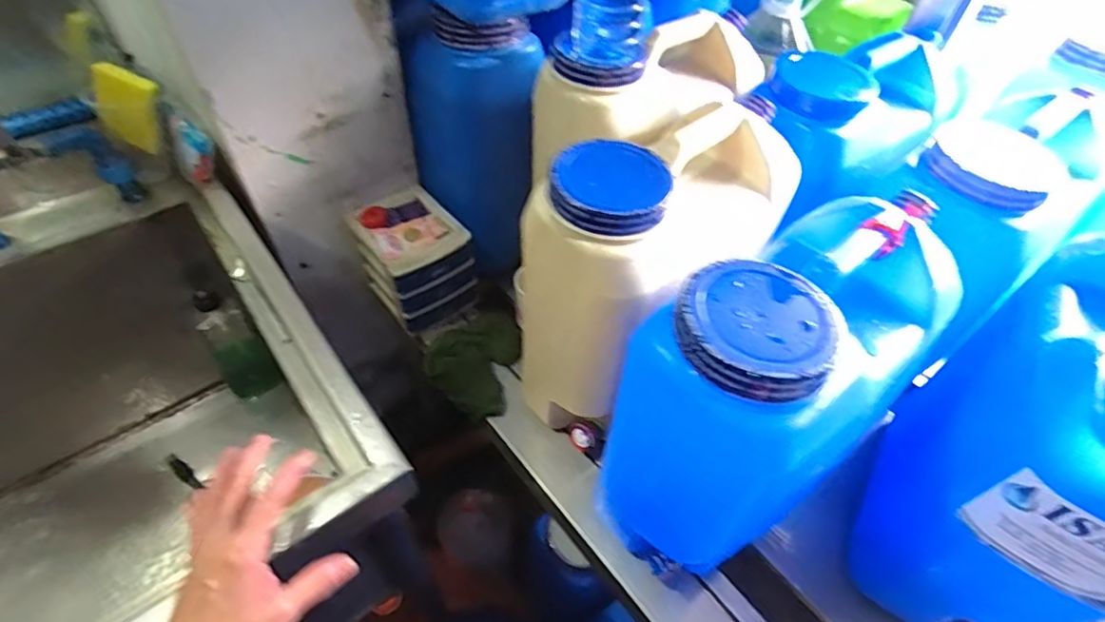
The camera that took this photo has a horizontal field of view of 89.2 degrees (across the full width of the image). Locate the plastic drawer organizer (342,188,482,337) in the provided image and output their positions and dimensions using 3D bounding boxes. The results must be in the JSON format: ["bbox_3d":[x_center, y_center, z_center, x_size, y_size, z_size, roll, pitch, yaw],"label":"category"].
[{"bbox_3d":[-0.223,-0.082,0.921,0.137,0.163,0.161,-29,57,-24],"label":"plastic drawer organizer"}]

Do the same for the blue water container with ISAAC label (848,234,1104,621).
[{"bbox_3d":[0.501,0.136,0.581,0.168,0.385,0.314,32,56,23],"label":"blue water container with ISAAC label"}]

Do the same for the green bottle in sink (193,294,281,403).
[{"bbox_3d":[-0.553,0.058,0.965,0.088,0.251,0.068,-33,58,-26],"label":"green bottle in sink"}]

